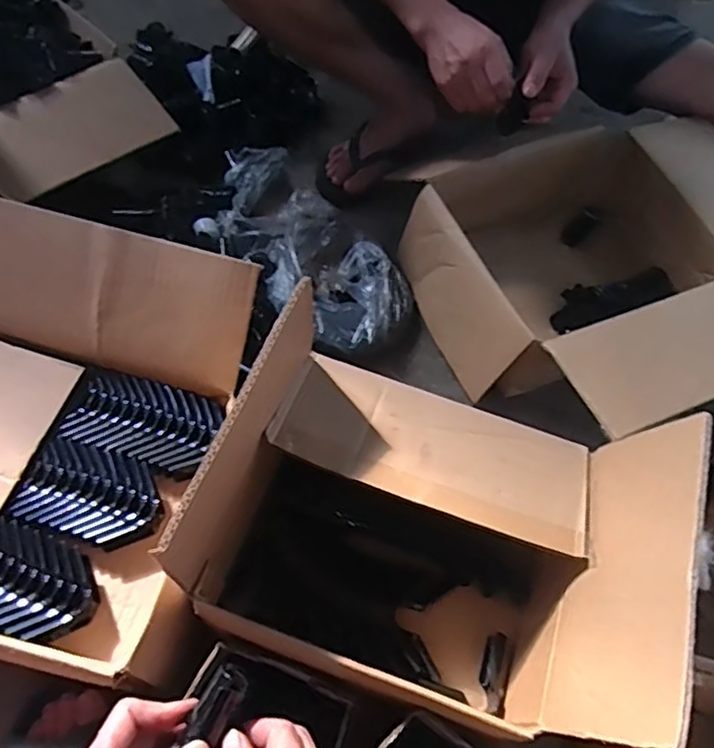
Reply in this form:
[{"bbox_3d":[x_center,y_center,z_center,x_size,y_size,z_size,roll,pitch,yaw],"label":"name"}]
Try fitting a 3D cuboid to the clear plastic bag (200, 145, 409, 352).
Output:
[{"bbox_3d":[-0.081,-0.180,0.895,0.193,0.061,0.387,-37,69,-23],"label":"clear plastic bag"}]

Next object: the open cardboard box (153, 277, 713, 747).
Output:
[{"bbox_3d":[0.071,0.150,0.590,0.364,0.284,0.277,20,60,6],"label":"open cardboard box"}]

